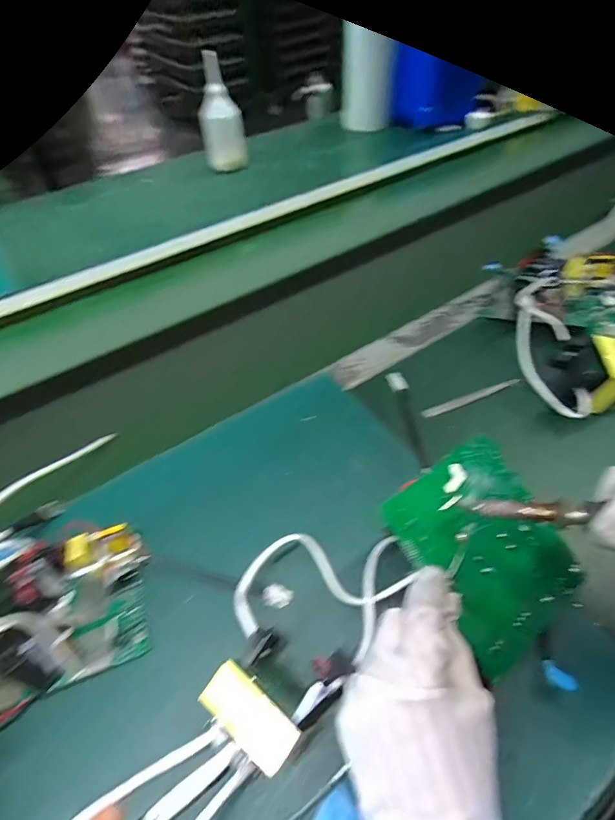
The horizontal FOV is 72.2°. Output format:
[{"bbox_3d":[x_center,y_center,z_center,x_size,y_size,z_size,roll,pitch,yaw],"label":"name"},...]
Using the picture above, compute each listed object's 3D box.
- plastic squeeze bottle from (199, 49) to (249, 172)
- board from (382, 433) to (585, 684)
[{"bbox_3d":[-0.188,-0.647,0.926,0.085,0.209,0.082,-15,50,-10],"label":"plastic squeeze bottle"},{"bbox_3d":[0.139,0.101,0.321,0.118,0.012,0.137,-28,79,-23],"label":"board"}]

